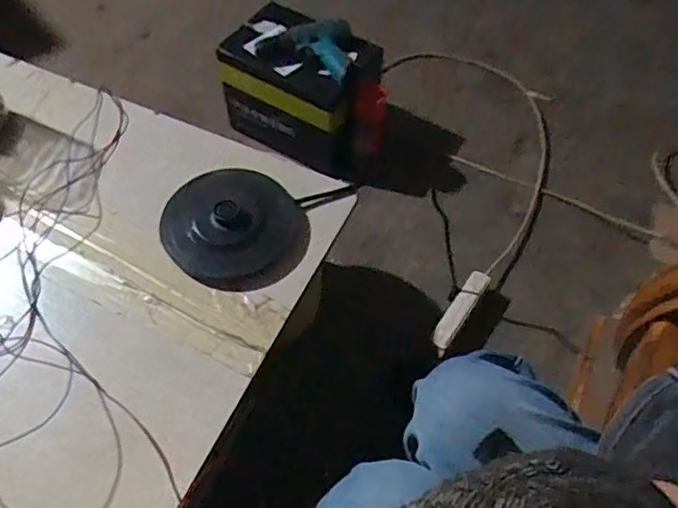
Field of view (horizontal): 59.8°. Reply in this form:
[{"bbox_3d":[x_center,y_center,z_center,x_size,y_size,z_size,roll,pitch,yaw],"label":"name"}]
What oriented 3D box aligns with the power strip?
[{"bbox_3d":[0.212,0.092,1.023,0.035,0.024,0.168,30,62,18],"label":"power strip"}]

